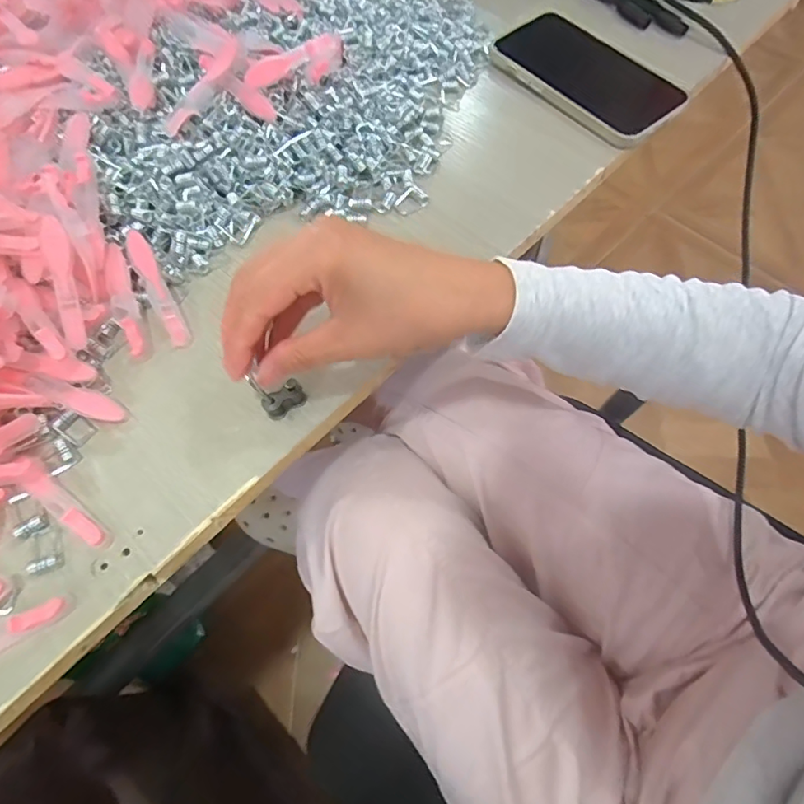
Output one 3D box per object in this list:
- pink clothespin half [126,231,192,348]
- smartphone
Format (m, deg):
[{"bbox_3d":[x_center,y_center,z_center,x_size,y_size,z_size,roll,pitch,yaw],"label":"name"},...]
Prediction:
[{"bbox_3d":[-0.149,-0.068,0.320,0.013,0.005,0.078,-26,84,-9],"label":"pink clothespin half"},{"bbox_3d":[0.137,-0.257,0.407,0.078,0.010,0.163,-37,68,-14],"label":"smartphone"}]

